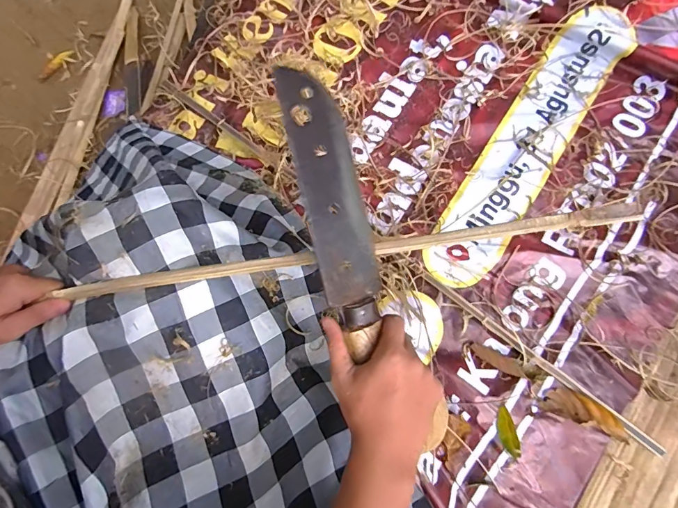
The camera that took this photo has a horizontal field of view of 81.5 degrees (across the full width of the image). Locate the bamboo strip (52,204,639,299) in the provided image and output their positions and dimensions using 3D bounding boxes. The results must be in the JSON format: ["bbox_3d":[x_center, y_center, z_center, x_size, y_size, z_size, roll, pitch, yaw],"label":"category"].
[{"bbox_3d":[0.007,0.000,0.385,0.556,0.010,0.018,-8,80,1],"label":"bamboo strip"}]

